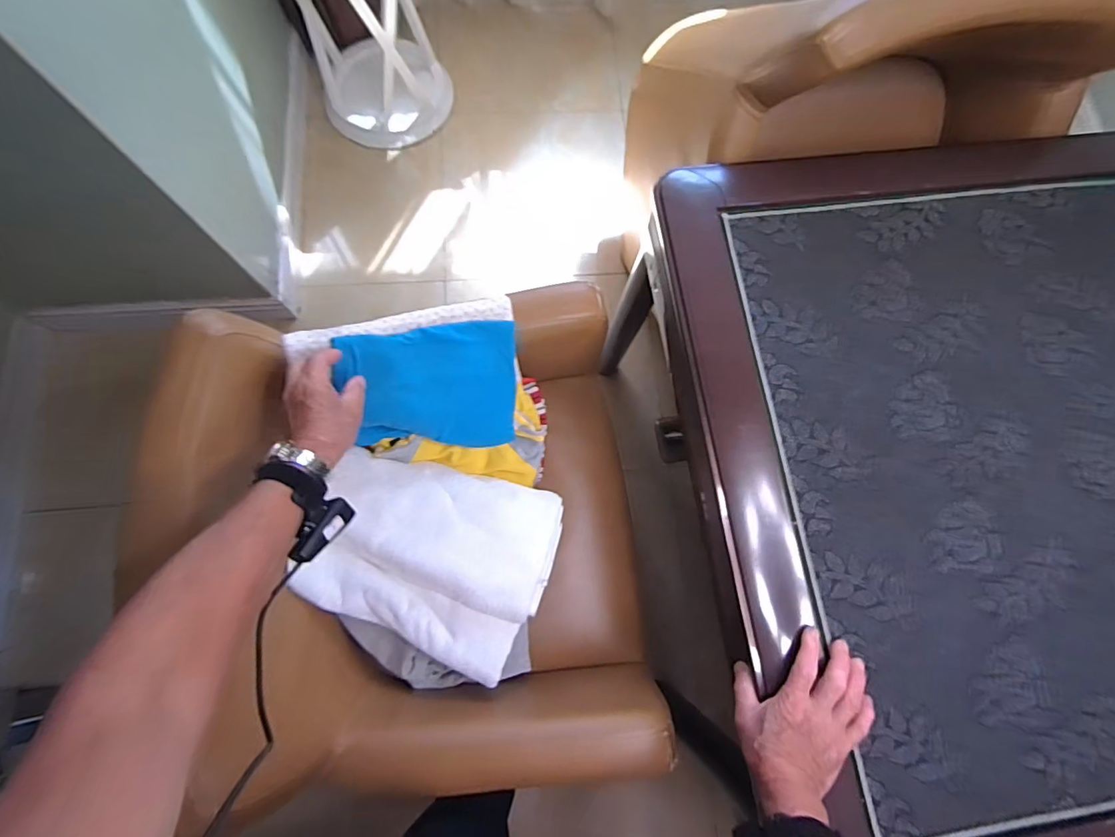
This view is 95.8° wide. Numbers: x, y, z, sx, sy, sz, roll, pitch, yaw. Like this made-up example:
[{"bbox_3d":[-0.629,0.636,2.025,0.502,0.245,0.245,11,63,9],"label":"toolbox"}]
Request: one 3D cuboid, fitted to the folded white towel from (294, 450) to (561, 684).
[{"bbox_3d":[-0.182,0.211,0.748,0.344,0.081,0.281,14,76,0],"label":"folded white towel"}]

